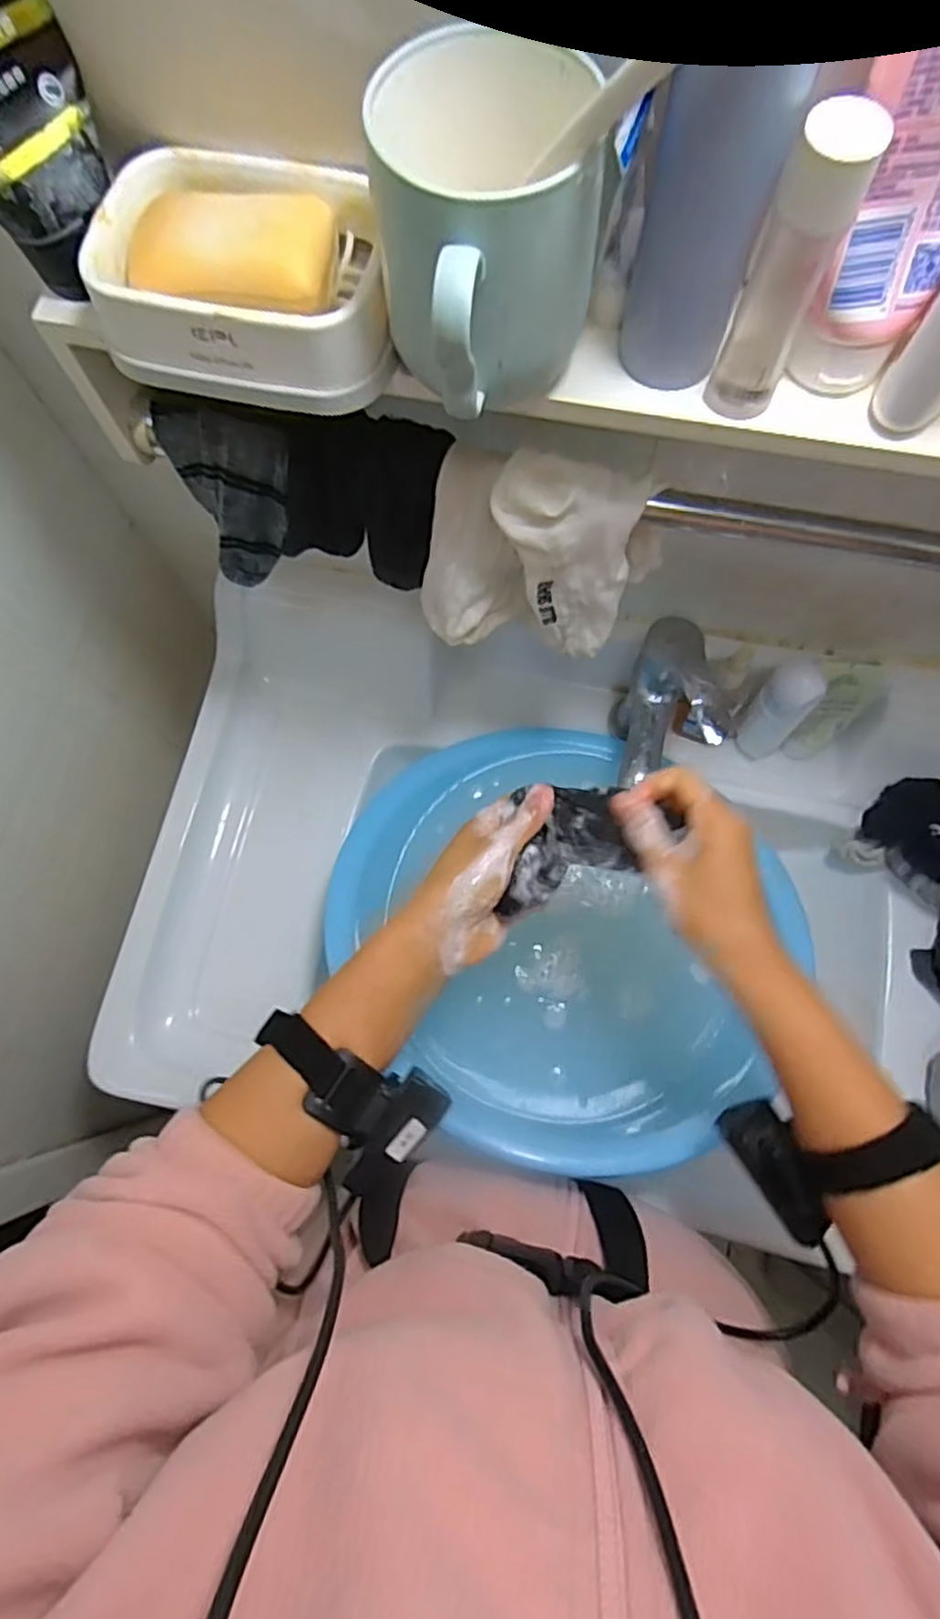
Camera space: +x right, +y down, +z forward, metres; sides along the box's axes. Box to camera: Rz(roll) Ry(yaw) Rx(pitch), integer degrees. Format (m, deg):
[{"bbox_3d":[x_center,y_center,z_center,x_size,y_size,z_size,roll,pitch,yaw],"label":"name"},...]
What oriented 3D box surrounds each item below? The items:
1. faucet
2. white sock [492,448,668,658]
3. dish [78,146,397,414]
[{"bbox_3d":[0.152,-0.077,0.530,0.073,0.098,0.113,16,76,6],"label":"faucet"},{"bbox_3d":[0.057,-0.147,0.410,0.082,0.123,0.044,16,76,6],"label":"white sock"},{"bbox_3d":[-0.091,-0.223,0.297,0.125,0.042,0.090,8,75,4],"label":"dish"}]

